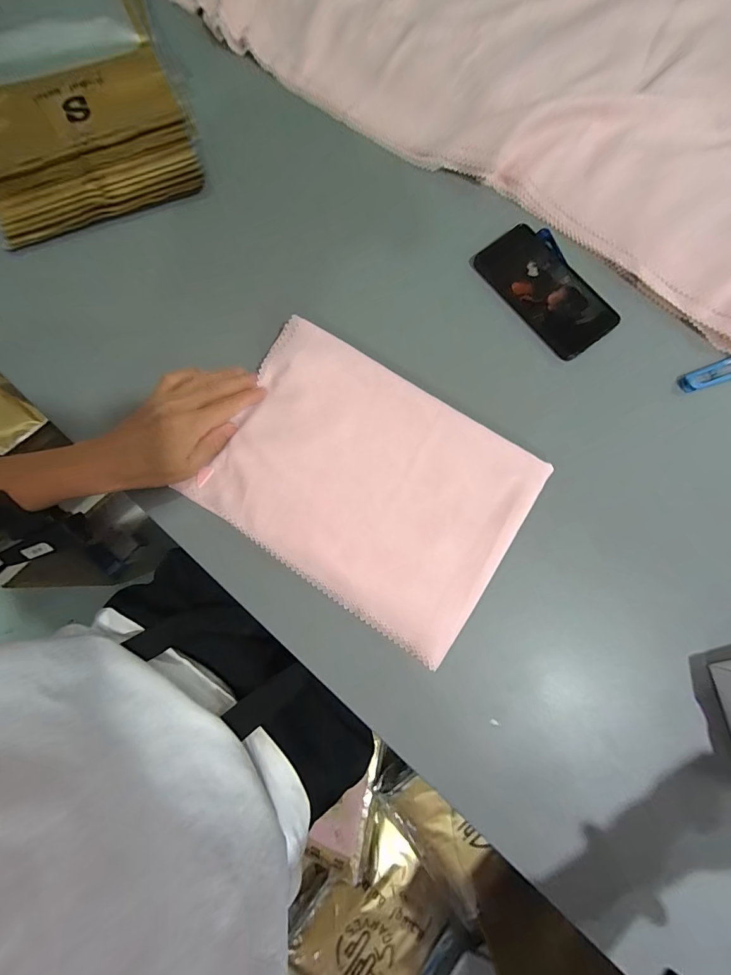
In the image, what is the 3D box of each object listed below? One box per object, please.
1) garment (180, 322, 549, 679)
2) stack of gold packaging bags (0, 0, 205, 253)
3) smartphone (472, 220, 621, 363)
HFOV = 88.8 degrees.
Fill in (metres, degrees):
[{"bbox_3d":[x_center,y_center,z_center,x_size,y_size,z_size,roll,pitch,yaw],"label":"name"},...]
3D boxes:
[{"bbox_3d":[-0.001,-0.005,0.369,0.297,0.021,0.221,32,80,6],"label":"garment"},{"bbox_3d":[-0.400,-0.547,0.480,0.262,0.051,0.498,-26,79,-6],"label":"stack of gold packaging bags"},{"bbox_3d":[0.205,-0.226,0.428,0.080,0.011,0.164,-36,80,-8],"label":"smartphone"}]

